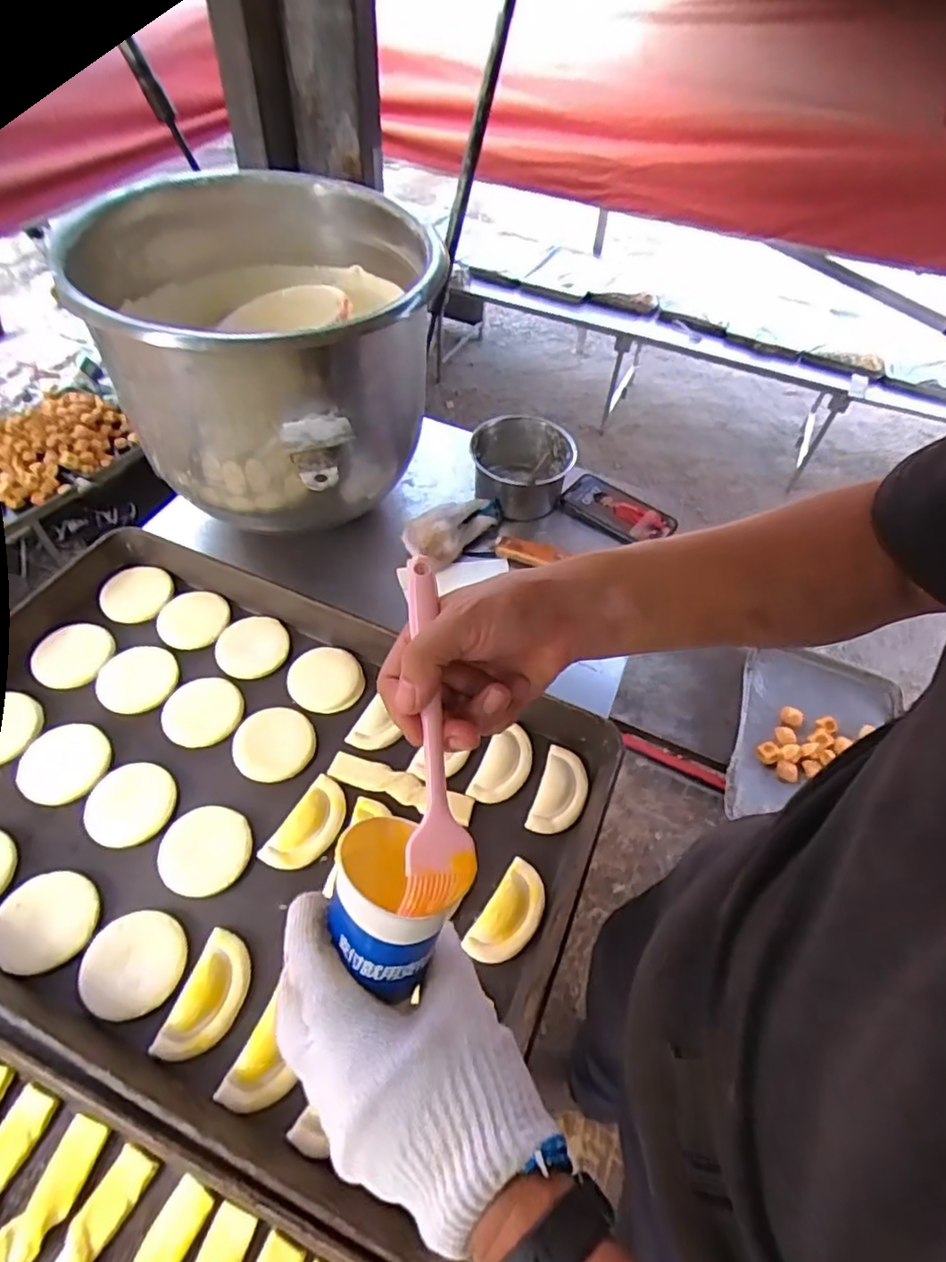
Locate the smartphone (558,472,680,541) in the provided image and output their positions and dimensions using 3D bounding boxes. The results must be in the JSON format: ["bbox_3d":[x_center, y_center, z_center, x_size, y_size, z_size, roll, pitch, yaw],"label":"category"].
[{"bbox_3d":[0.192,-0.160,0.816,0.142,0.012,0.067,35,76,18],"label":"smartphone"}]

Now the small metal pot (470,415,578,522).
[{"bbox_3d":[0.063,-0.212,0.802,0.127,0.074,0.124,2,53,-2],"label":"small metal pot"}]

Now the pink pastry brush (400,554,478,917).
[{"bbox_3d":[-0.021,0.046,0.329,0.034,0.008,0.190,-2,68,-5],"label":"pink pastry brush"}]

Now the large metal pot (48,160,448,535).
[{"bbox_3d":[-0.203,-0.286,0.650,0.321,0.240,0.326,2,53,-2],"label":"large metal pot"}]

